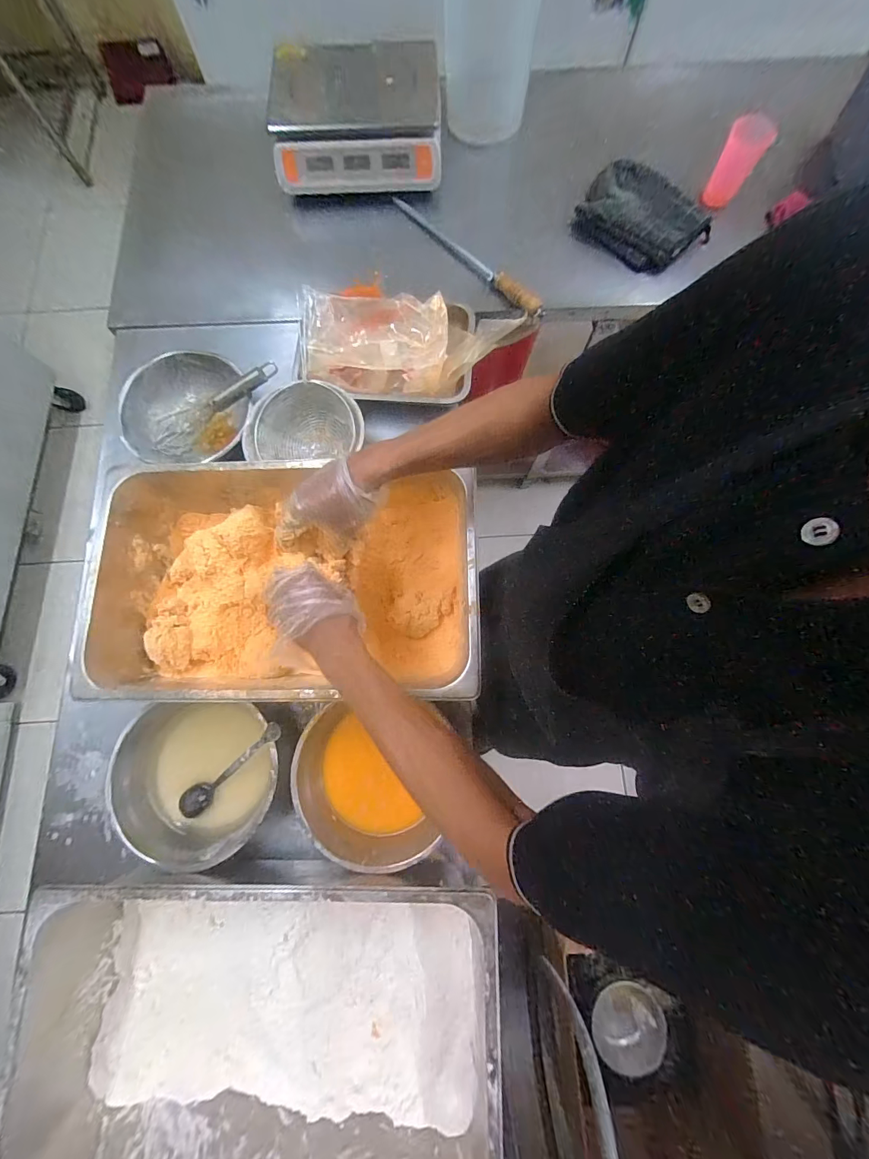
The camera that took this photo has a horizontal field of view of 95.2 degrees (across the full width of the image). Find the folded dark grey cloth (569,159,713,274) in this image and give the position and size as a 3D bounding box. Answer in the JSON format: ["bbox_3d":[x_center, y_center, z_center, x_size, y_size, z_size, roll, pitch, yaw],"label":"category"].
[{"bbox_3d":[0.404,-0.704,0.778,0.241,0.050,0.175,31,80,7],"label":"folded dark grey cloth"}]

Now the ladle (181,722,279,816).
[{"bbox_3d":[-0.285,0.263,0.559,0.193,0.039,0.035,-42,80,11],"label":"ladle"}]

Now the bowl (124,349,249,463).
[{"bbox_3d":[-0.412,-0.271,0.682,0.199,0.088,0.194,0,78,1],"label":"bowl"}]

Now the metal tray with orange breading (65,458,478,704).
[{"bbox_3d":[-0.211,0.006,0.595,0.533,0.145,0.321,0,78,1],"label":"metal tray with orange breading"}]

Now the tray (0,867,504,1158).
[{"bbox_3d":[-0.203,0.522,0.478,0.541,0.143,0.329,0,78,1],"label":"tray"}]

